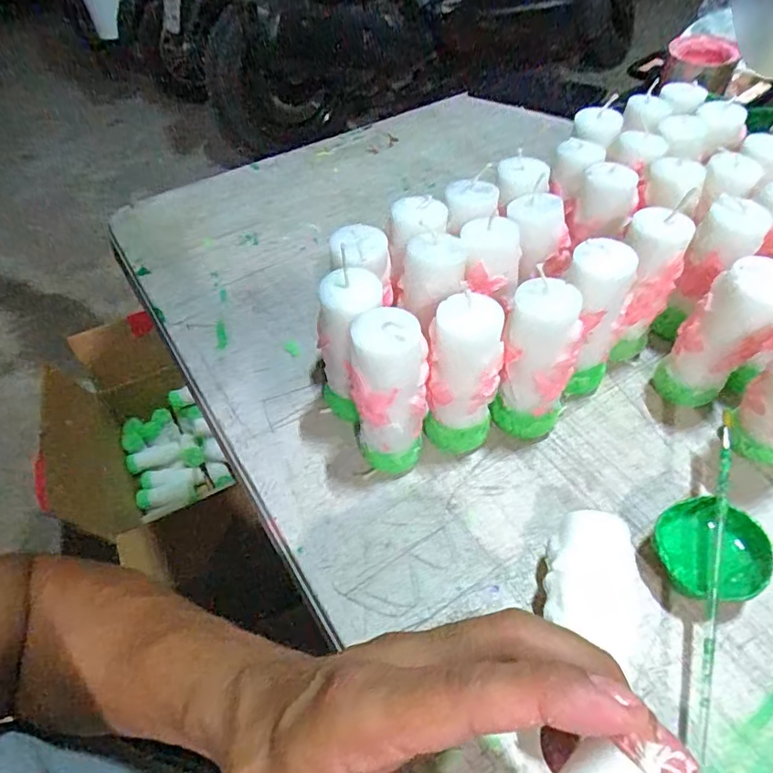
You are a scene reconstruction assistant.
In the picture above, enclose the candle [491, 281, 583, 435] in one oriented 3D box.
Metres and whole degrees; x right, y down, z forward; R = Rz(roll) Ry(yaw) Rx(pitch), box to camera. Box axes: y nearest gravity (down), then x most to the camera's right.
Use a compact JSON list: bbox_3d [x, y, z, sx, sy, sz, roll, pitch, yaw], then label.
[{"bbox_3d":[0.091,-0.012,0.334,0.040,0.106,0.037,9,51,10],"label":"candle"}]

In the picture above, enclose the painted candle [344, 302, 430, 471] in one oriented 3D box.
[{"bbox_3d":[0.002,0.008,0.319,0.042,0.109,0.039,-2,50,1],"label":"painted candle"}]

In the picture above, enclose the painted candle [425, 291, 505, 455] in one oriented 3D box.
[{"bbox_3d":[0.045,-0.002,0.325,0.041,0.109,0.034,-1,50,1],"label":"painted candle"}]

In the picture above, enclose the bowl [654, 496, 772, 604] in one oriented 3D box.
[{"bbox_3d":[0.173,0.091,0.293,0.053,0.030,0.051,-1,50,1],"label":"bowl"}]

